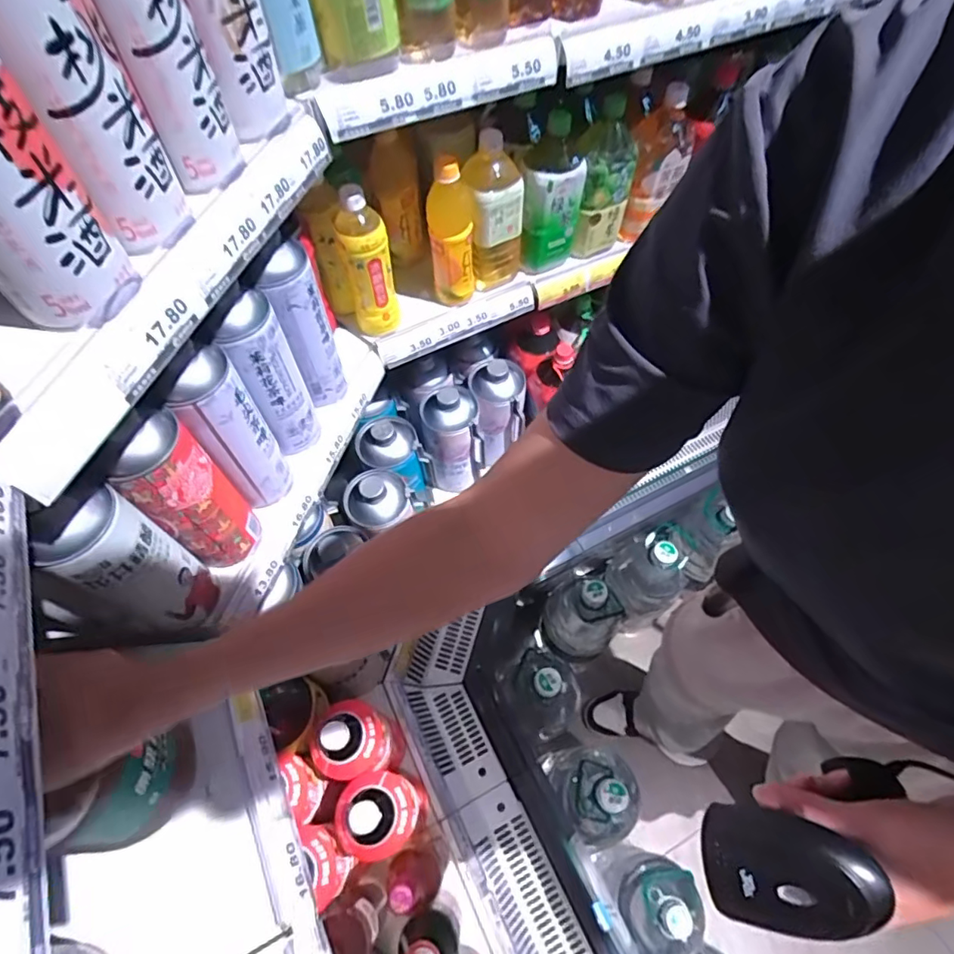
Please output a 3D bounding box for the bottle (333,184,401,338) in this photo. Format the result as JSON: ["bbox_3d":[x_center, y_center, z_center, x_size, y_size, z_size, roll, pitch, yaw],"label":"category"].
[{"bbox_3d":[-0.145,-0.285,0.711,0.059,0.208,0.058,-8,60,-4],"label":"bottle"}]

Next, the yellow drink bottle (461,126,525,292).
[{"bbox_3d":[0.026,-0.367,0.758,0.081,0.217,0.066,1,60,1],"label":"yellow drink bottle"}]

